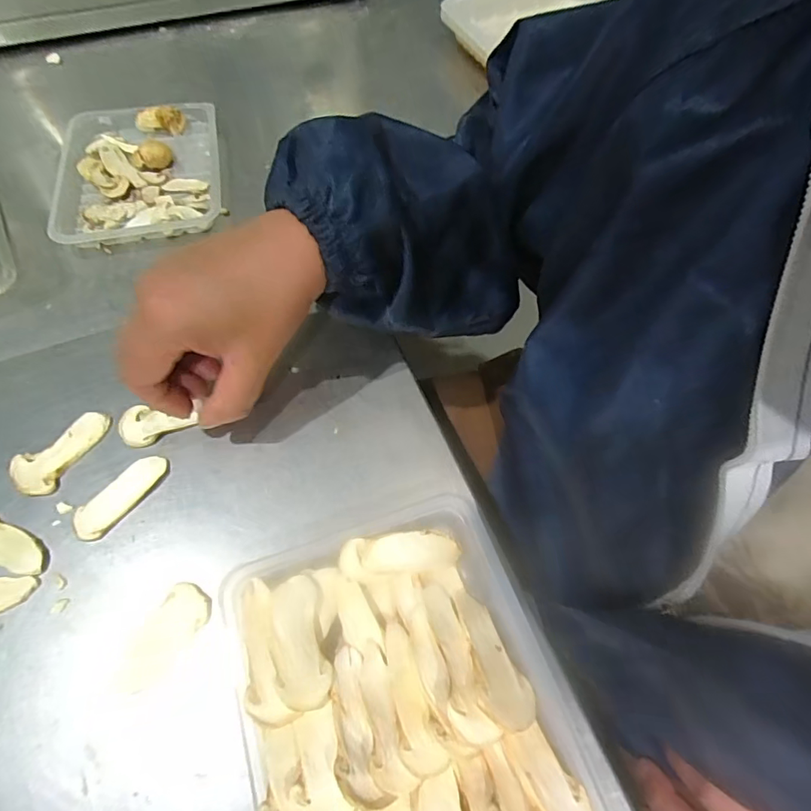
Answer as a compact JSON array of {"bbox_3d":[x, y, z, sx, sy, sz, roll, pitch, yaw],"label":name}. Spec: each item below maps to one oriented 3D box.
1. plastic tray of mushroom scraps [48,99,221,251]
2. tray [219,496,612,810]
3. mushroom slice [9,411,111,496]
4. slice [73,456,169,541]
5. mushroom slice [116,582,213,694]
[{"bbox_3d":[-0.241,-0.213,0.433,0.134,0.025,0.178,-11,63,-6],"label":"plastic tray of mushroom scraps"},{"bbox_3d":[0.004,0.156,0.228,0.144,0.036,0.205,-18,64,-10],"label":"tray"},{"bbox_3d":[-0.219,0.028,0.303,0.033,0.004,0.063,34,67,16],"label":"mushroom slice"},{"bbox_3d":[-0.174,0.054,0.290,0.025,0.004,0.060,36,68,17],"label":"slice"},{"bbox_3d":[-0.131,0.124,0.255,0.026,0.004,0.055,32,67,15],"label":"mushroom slice"}]

